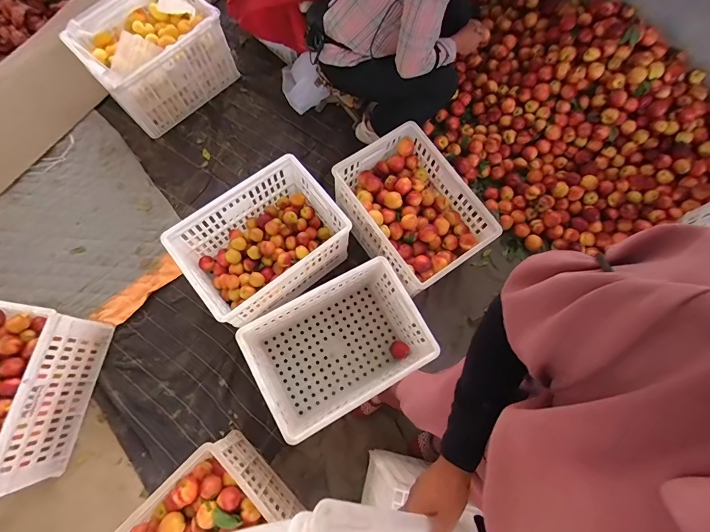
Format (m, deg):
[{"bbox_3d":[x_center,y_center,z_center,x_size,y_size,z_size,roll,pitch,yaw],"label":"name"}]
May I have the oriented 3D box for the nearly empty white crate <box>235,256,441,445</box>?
[{"bbox_3d":[-0.056,0.266,1.184,0.507,0.325,0.365,-28,75,-10],"label":"nearly empty white crate"}]

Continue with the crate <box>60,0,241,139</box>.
[{"bbox_3d":[-0.795,-0.850,1.446,0.485,0.348,0.364,-39,77,-13],"label":"crate"}]

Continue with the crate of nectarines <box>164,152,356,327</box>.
[{"bbox_3d":[-0.315,-0.073,1.254,0.495,0.281,0.349,-38,77,-13],"label":"crate of nectarines"}]

